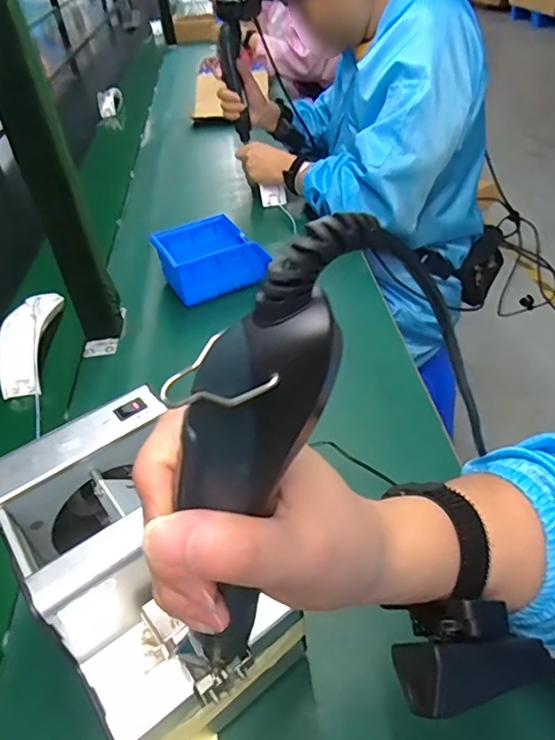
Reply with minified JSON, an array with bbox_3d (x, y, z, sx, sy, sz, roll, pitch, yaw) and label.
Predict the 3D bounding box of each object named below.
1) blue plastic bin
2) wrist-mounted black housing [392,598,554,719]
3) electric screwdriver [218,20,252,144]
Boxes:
[{"bbox_3d":[-0.097,-0.157,0.753,0.141,0.070,0.110,-21,42,-17],"label":"blue plastic bin"},{"bbox_3d":[0.090,0.131,0.251,0.070,0.025,0.039,-16,41,-12],"label":"wrist-mounted black housing"},{"bbox_3d":[-0.076,-0.524,0.983,0.040,0.187,0.052,-12,40,-7],"label":"electric screwdriver"}]

